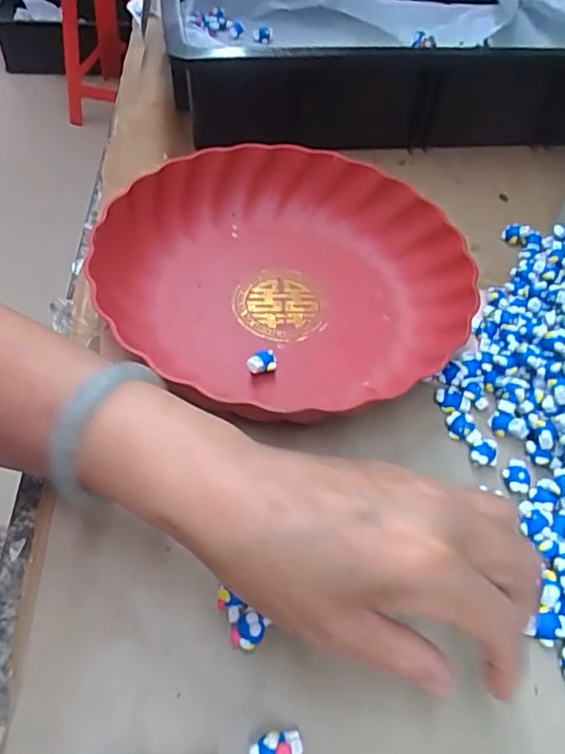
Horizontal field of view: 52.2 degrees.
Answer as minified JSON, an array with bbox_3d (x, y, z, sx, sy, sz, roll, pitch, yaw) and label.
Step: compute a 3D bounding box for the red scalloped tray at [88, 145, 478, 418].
[{"bbox_3d":[-0.002,-0.078,0.404,0.248,0.043,0.219,-5,53,-9],"label":"red scalloped tray"}]

